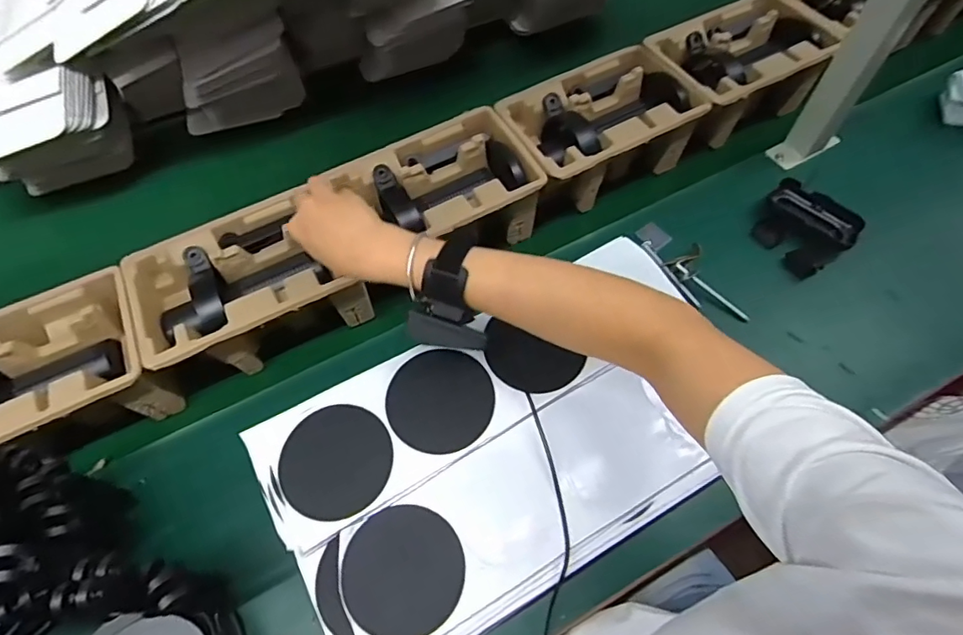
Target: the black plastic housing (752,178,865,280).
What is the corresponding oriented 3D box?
[{"bbox_3d":[0.387,-0.108,0.630,0.105,0.035,0.102,40,68,21],"label":"black plastic housing"}]

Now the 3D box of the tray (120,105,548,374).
[{"bbox_3d":[-0.150,-0.081,0.596,0.434,0.102,0.148,-27,63,-12],"label":"tray"}]

